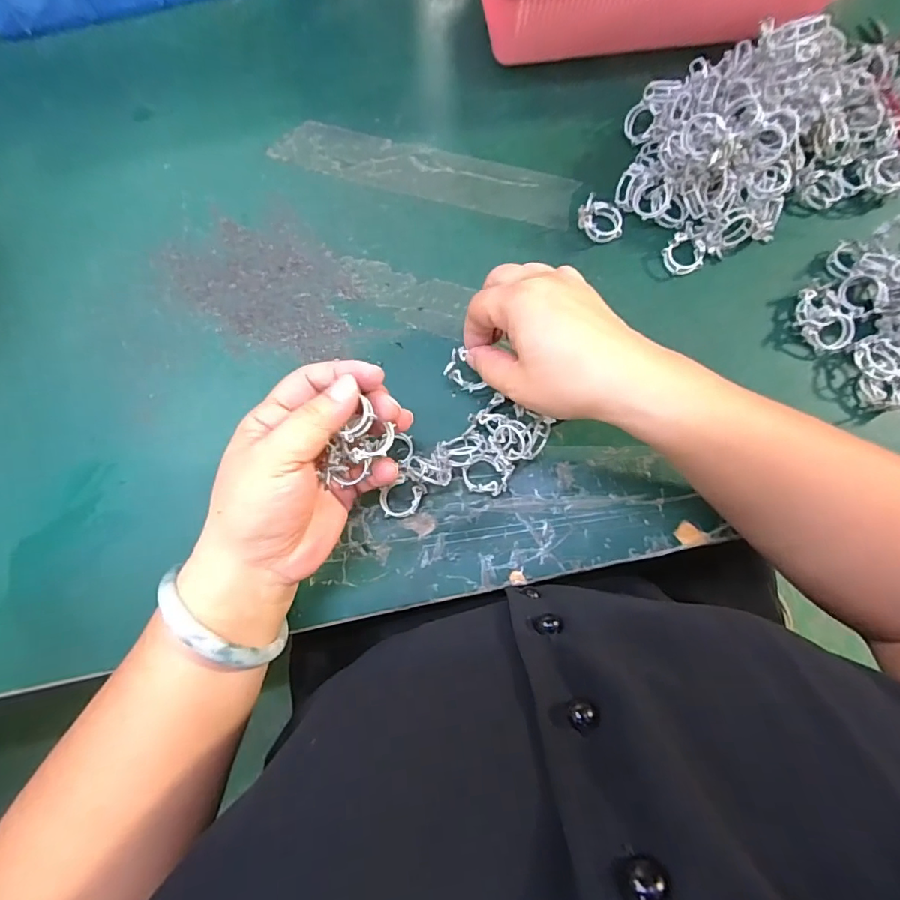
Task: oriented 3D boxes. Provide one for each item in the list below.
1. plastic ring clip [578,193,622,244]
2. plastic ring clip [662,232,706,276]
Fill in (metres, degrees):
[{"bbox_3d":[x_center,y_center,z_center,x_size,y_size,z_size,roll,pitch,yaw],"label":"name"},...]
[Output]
[{"bbox_3d":[0.109,-0.165,0.355,0.027,0.013,0.033,-40,80,-8],"label":"plastic ring clip"},{"bbox_3d":[0.164,-0.137,0.349,0.028,0.008,0.029,0,77,0],"label":"plastic ring clip"}]

